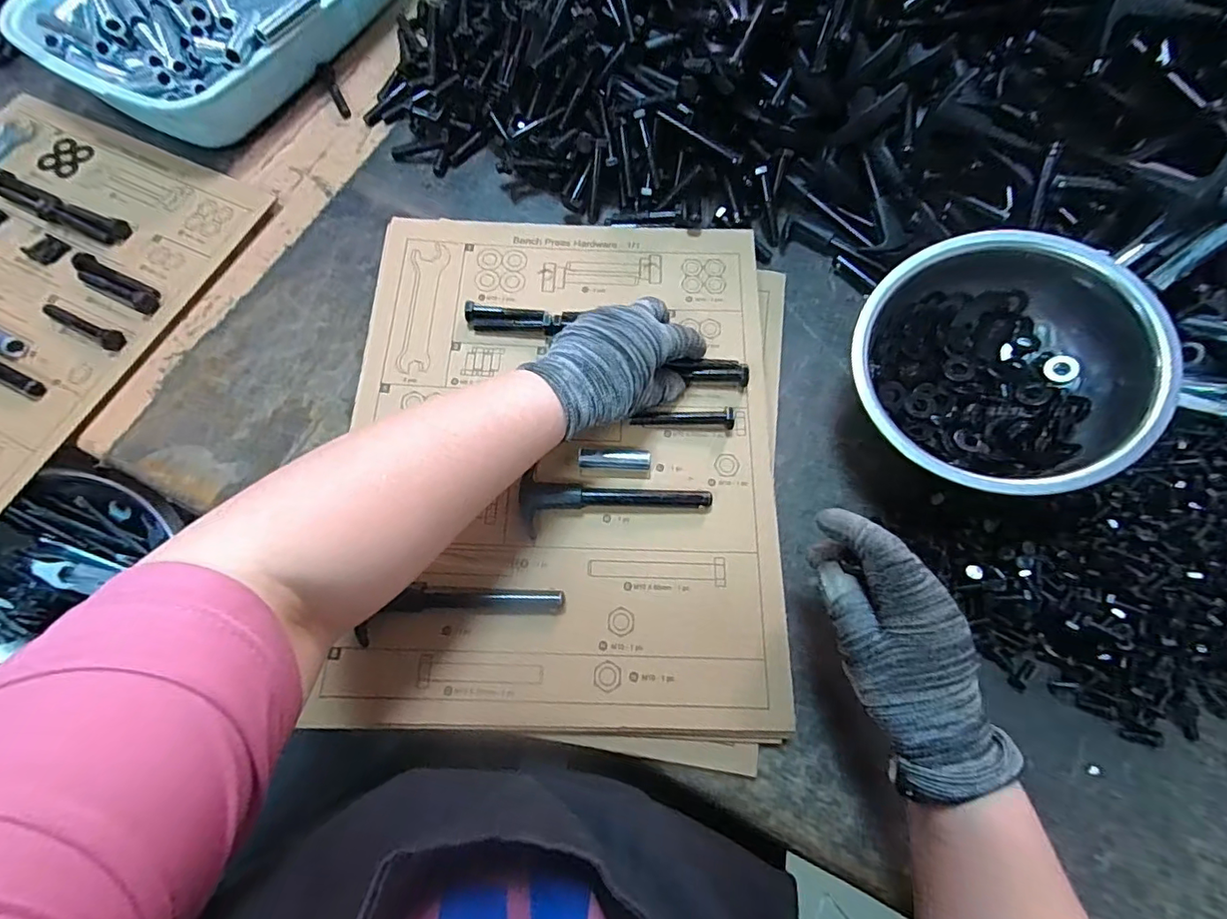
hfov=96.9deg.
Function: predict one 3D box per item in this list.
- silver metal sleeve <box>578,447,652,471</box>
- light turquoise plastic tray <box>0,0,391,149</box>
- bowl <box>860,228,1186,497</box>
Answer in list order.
[{"bbox_3d":[0.001,0.001,0.383,0.049,0.015,0.015,2,71,0],"label":"silver metal sleeve"},{"bbox_3d":[-0.368,-0.437,0.507,0.237,0.066,0.311,29,74,10],"label":"light turquoise plastic tray"},{"bbox_3d":[0.252,-0.059,0.360,0.171,0.075,0.174,-26,65,0],"label":"bowl"}]

